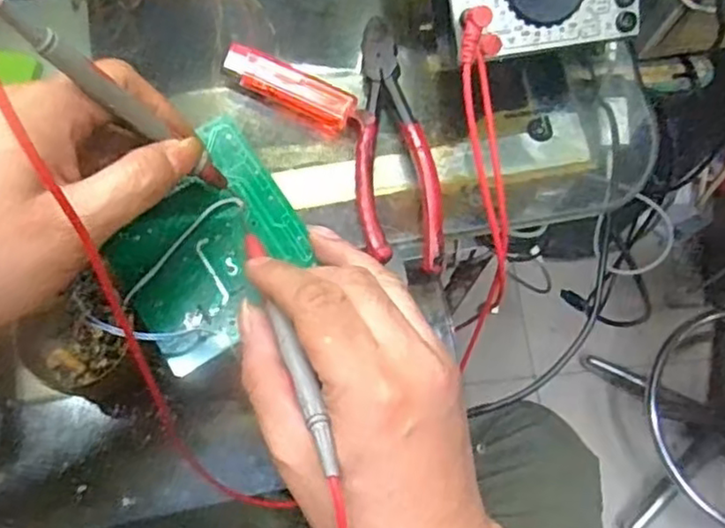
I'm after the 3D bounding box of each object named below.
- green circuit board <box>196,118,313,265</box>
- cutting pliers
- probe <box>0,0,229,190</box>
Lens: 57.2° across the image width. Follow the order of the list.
[{"bbox_3d":[-0.058,-0.040,0.351,0.023,0.005,0.093,-28,75,-17],"label":"green circuit board"},{"bbox_3d":[0.015,-0.066,0.370,0.042,0.028,0.152,-4,72,-4],"label":"cutting pliers"},{"bbox_3d":[-0.095,-0.063,0.277,0.009,0.132,0.010,5,70,30],"label":"probe"}]

